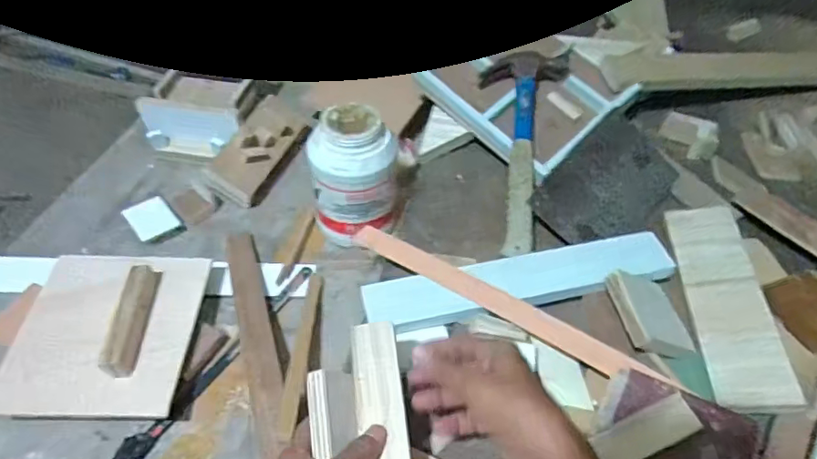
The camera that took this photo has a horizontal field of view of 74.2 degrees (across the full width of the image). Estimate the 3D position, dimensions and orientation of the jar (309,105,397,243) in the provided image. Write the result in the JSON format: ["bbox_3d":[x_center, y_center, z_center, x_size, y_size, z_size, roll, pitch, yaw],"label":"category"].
[{"bbox_3d":[-0.055,-0.048,0.590,0.102,0.150,0.085,-4,49,-7],"label":"jar"}]

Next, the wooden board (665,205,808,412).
[{"bbox_3d":[0.313,0.065,0.534,0.066,0.009,0.230,-10,47,19],"label":"wooden board"}]

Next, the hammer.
[{"bbox_3d":[0.129,-0.101,0.627,0.106,0.037,0.294,8,61,5],"label":"hammer"}]

